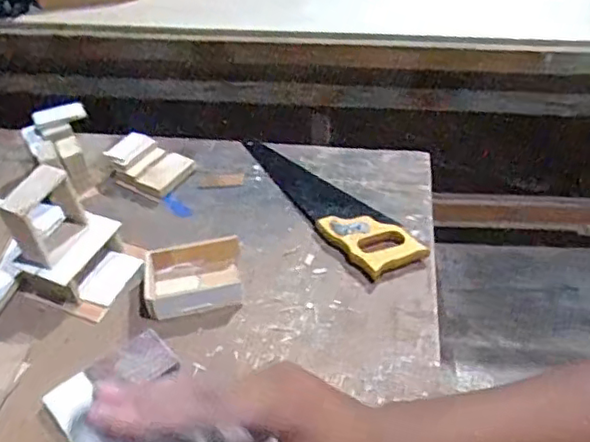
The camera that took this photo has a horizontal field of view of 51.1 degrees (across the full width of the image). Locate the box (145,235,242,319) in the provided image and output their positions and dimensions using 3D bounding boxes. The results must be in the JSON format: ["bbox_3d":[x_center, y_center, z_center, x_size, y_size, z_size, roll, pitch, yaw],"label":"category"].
[{"bbox_3d":[-0.142,0.079,0.875,0.130,0.037,0.109,-9,44,-9],"label":"box"}]

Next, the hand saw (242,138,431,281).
[{"bbox_3d":[0.046,-0.041,0.996,0.102,0.025,0.387,-28,49,-25],"label":"hand saw"}]

